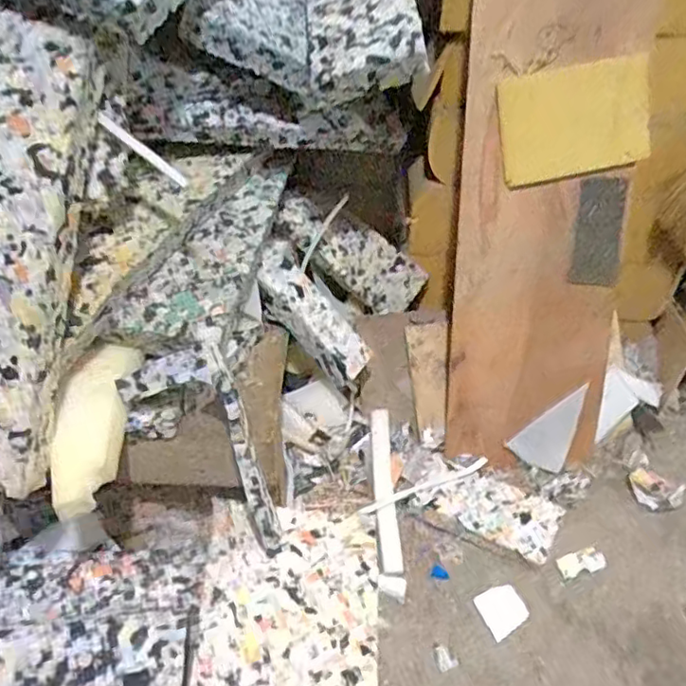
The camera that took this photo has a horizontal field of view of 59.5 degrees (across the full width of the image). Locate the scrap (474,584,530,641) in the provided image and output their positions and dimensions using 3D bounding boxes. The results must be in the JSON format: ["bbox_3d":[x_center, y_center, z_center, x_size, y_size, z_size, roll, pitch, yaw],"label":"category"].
[{"bbox_3d":[0.219,0.366,0.823,0.062,0.007,0.061,-14,42,-19],"label":"scrap"}]

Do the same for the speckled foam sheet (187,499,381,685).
[{"bbox_3d":[-0.064,0.344,0.730,0.217,0.011,0.297,9,48,-10],"label":"speckled foam sheet"}]

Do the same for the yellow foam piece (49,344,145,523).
[{"bbox_3d":[-0.299,0.096,0.716,0.081,0.033,0.222,-1,53,-3],"label":"yellow foam piece"}]

